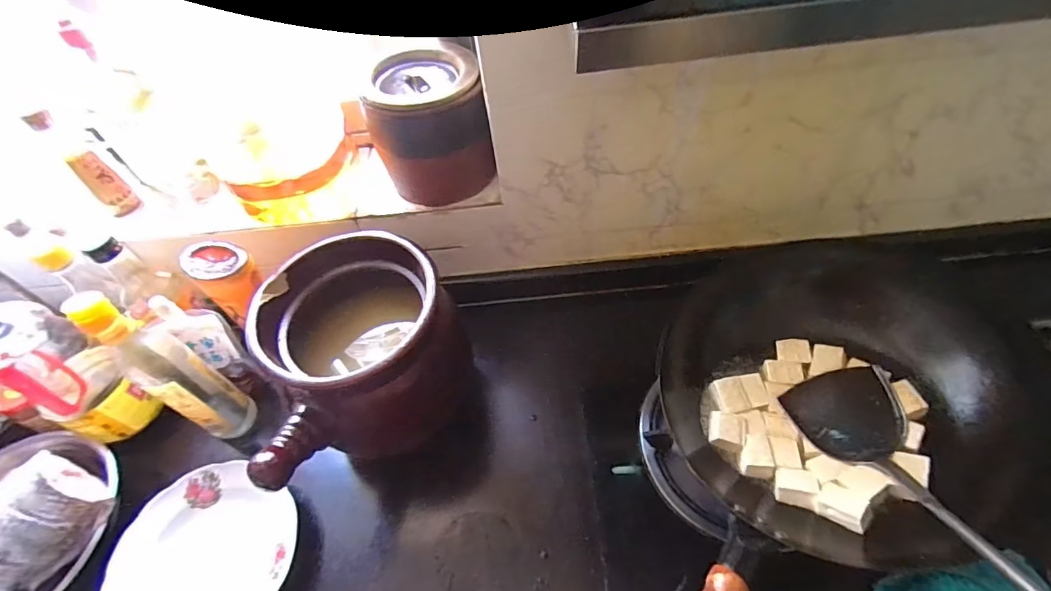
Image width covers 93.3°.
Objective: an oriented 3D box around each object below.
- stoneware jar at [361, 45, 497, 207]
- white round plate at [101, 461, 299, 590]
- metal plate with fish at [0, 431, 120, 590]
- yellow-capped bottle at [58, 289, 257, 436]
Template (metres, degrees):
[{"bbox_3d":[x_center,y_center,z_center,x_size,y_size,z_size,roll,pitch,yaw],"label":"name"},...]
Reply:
[{"bbox_3d":[-0.112,-0.197,0.589,0.126,0.130,0.128,-3,54,4],"label":"stoneware jar"},{"bbox_3d":[-0.346,0.283,0.536,0.181,0.023,0.188,-2,56,2],"label":"white round plate"},{"bbox_3d":[-0.554,0.247,0.514,0.212,0.060,0.212,-2,56,2],"label":"metal plate with fish"},{"bbox_3d":[-0.395,0.083,0.551,0.072,0.255,0.060,33,64,23],"label":"yellow-capped bottle"}]

